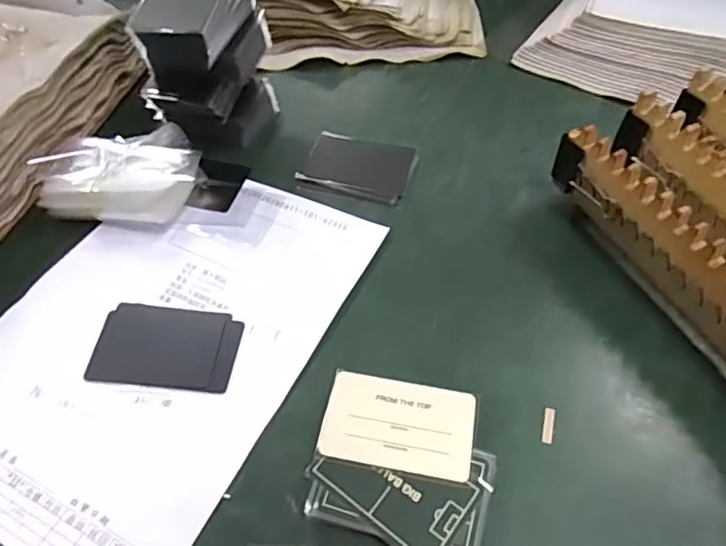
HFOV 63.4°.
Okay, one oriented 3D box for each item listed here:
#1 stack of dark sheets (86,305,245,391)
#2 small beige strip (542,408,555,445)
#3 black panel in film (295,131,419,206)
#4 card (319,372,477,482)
[{"bbox_3d":[-0.131,0.049,0.395,0.095,0.005,0.058,4,56,6],"label":"stack of dark sheets"},{"bbox_3d":[0.113,0.092,0.355,0.006,0.004,0.023,11,57,11],"label":"small beige strip"},{"bbox_3d":[-0.003,-0.088,0.491,0.088,0.006,0.065,12,57,11],"label":"black panel in film"},{"bbox_3d":[0.021,0.087,0.342,0.084,0.004,0.053,11,53,5],"label":"card"}]

